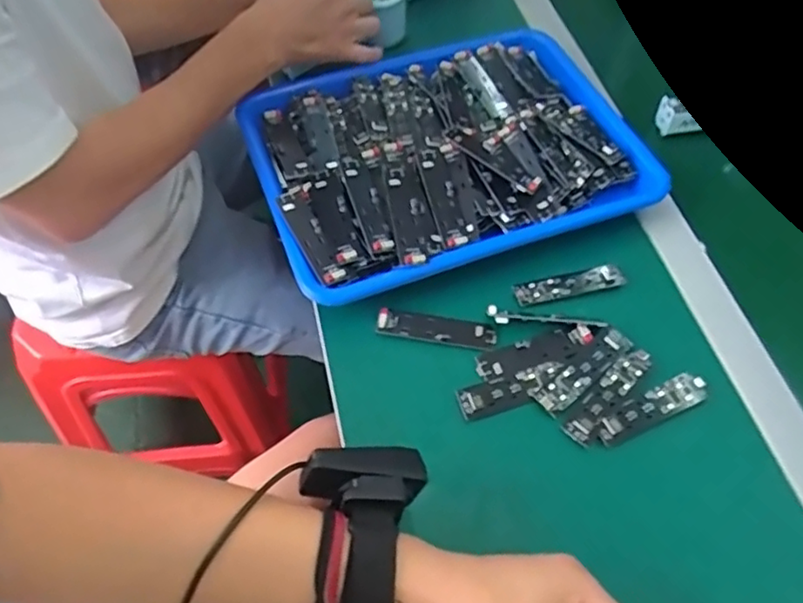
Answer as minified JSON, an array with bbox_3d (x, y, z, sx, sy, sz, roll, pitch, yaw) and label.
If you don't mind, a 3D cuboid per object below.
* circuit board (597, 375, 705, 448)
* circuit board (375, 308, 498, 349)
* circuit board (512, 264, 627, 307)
[{"bbox_3d":[0.186,0.079,0.466,0.095,0.004,0.024,-25,61,-15],"label":"circuit board"},{"bbox_3d":[0.028,0.020,0.497,0.091,0.009,0.022,7,58,4],"label":"circuit board"},{"bbox_3d":[0.140,-0.015,0.525,0.092,0.006,0.021,-12,58,-8],"label":"circuit board"}]

